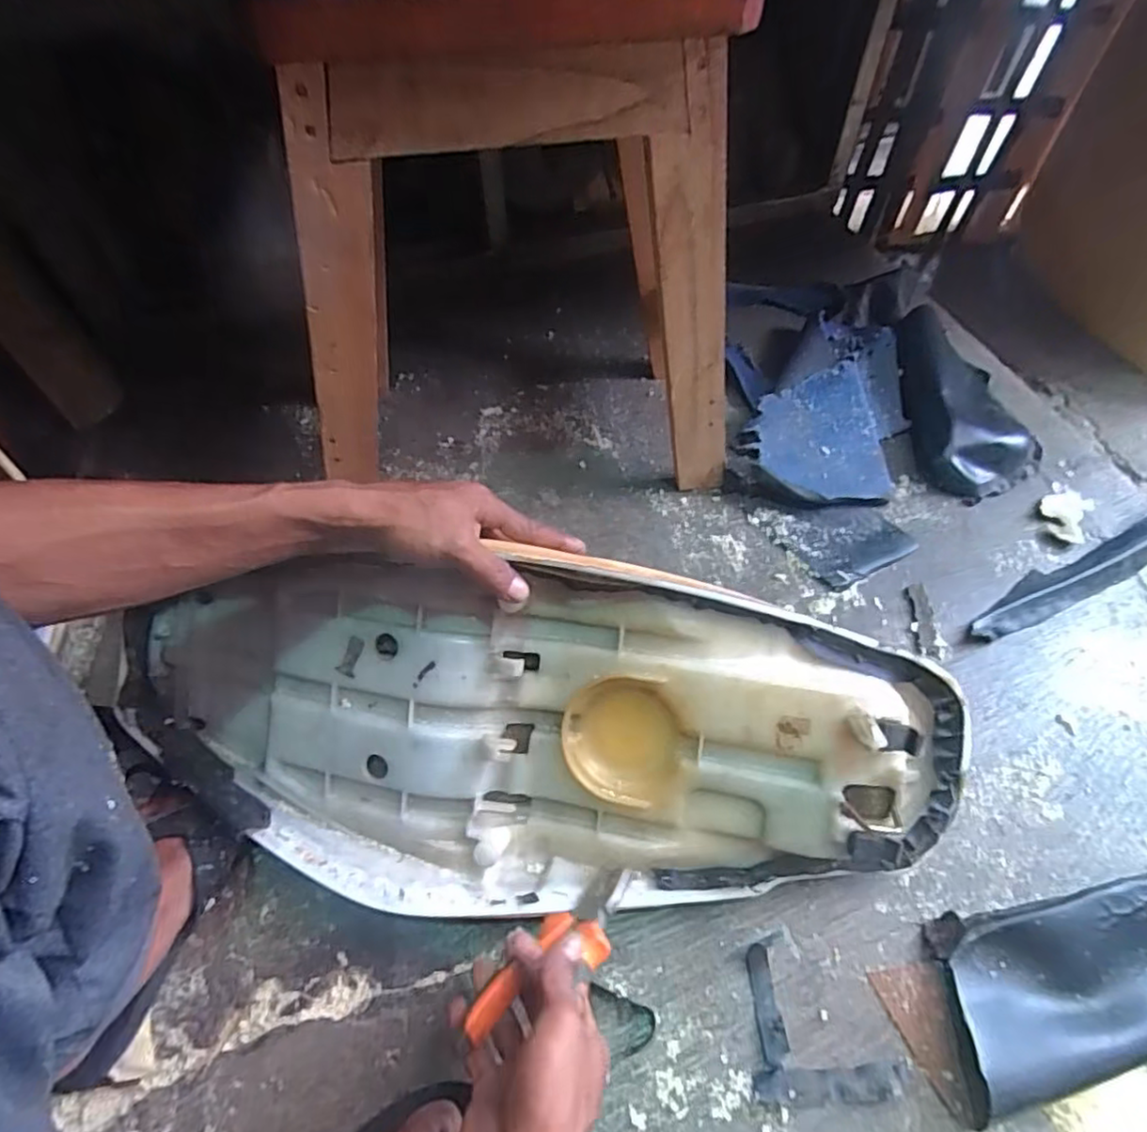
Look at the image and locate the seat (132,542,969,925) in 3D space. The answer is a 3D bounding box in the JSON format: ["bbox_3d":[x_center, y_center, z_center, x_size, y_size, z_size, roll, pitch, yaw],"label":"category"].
[{"bbox_3d":[-0.045,0.125,0.524,0.676,0.135,0.257,3,94,8],"label":"seat"}]

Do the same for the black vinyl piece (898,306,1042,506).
[{"bbox_3d":[0.497,-0.212,0.819,0.138,0.082,0.273,1,55,2],"label":"black vinyl piece"}]

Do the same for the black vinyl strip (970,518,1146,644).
[{"bbox_3d":[0.552,0.003,0.691,0.307,0.034,0.049,-22,58,-13],"label":"black vinyl strip"}]

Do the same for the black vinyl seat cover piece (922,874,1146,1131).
[{"bbox_3d":[0.433,0.290,0.484,0.350,0.046,0.115,-13,56,-7],"label":"black vinyl seat cover piece"}]

